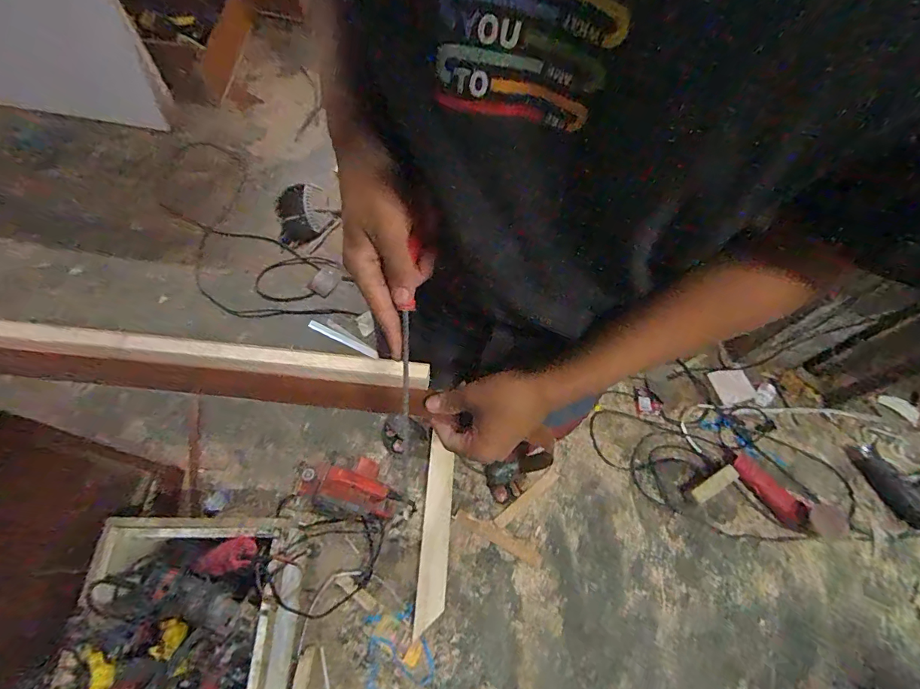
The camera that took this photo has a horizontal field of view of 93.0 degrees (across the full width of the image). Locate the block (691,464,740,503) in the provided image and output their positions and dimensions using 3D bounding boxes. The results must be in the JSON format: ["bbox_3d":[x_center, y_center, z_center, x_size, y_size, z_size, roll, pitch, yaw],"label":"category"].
[{"bbox_3d":[0.771,0.417,1.312,0.162,0.021,0.043,-27,69,-16],"label":"block"}]

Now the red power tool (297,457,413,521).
[{"bbox_3d":[-0.281,0.374,1.188,0.322,0.112,0.141,15,64,3],"label":"red power tool"}]

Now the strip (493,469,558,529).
[{"bbox_3d":[0.194,0.442,1.258,0.233,0.016,0.031,-35,71,-19],"label":"strip"}]

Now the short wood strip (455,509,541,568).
[{"bbox_3d":[0.107,0.529,1.205,0.255,0.008,0.046,27,65,9],"label":"short wood strip"}]

